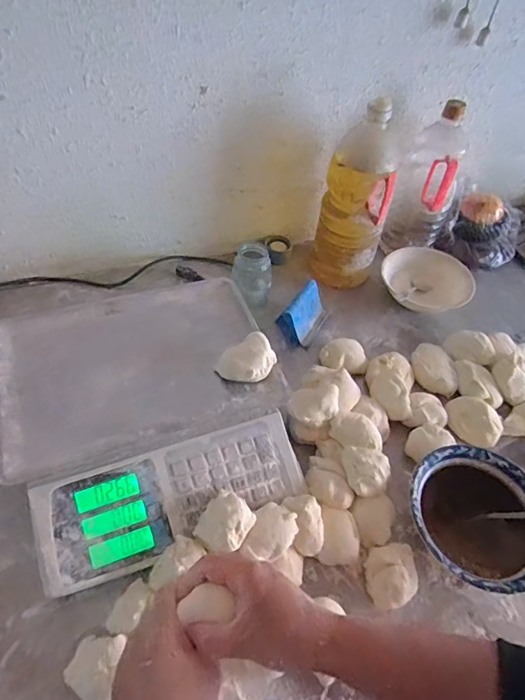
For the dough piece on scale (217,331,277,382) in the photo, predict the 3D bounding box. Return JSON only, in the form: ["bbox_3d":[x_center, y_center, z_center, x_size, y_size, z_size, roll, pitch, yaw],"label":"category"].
[{"bbox_3d":[-0.019,0.015,0.580,0.066,0.042,0.053,-23,56,-23],"label":"dough piece on scale"}]

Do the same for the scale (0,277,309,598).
[{"bbox_3d":[-0.151,0.077,0.597,0.339,0.105,0.354,-16,54,-18],"label":"scale"}]

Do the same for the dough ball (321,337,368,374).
[{"bbox_3d":[0.134,0.009,0.734,0.071,0.032,0.056,1,50,-5],"label":"dough ball"}]

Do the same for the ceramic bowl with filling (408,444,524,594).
[{"bbox_3d":[0.268,0.213,0.566,0.166,0.055,0.171,3,50,-3],"label":"ceramic bowl with filling"}]

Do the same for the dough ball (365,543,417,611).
[{"bbox_3d":[0.152,0.264,0.526,0.055,0.045,0.066,2,50,-4],"label":"dough ball"}]

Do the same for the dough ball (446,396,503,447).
[{"bbox_3d":[0.324,0.101,0.674,0.062,0.039,0.082,-33,61,-28],"label":"dough ball"}]

